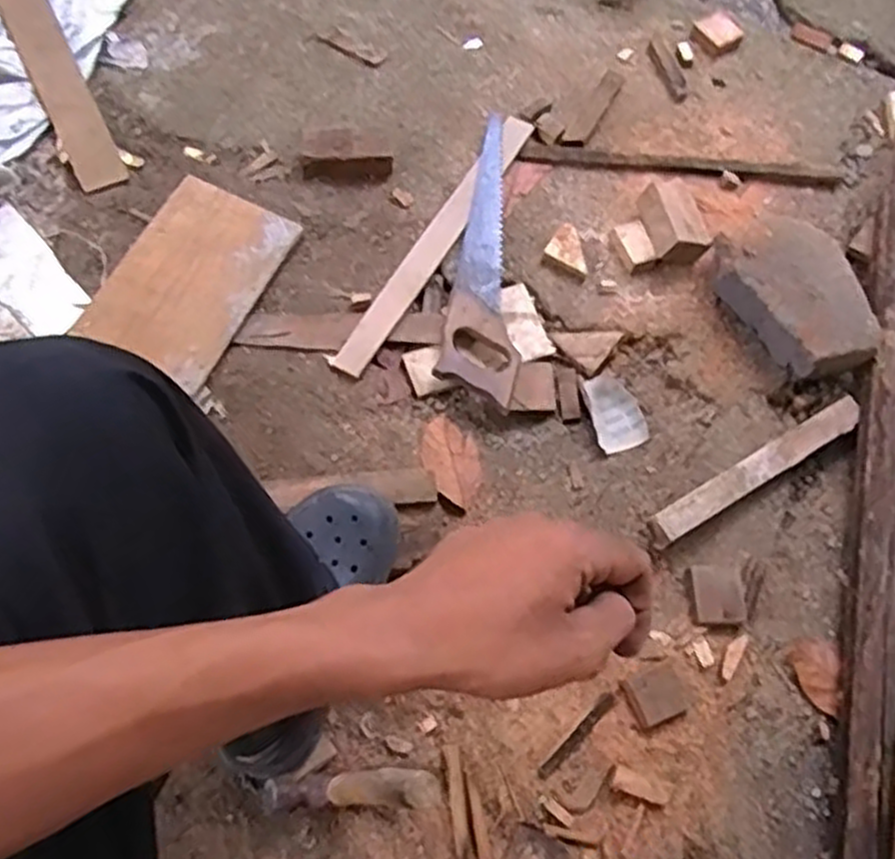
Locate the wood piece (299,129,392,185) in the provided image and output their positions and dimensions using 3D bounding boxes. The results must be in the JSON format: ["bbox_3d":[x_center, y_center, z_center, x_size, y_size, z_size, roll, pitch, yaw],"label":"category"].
[{"bbox_3d":[-0.132,-0.358,1.037,0.117,0.033,0.067,3,66,-2],"label":"wood piece"}]

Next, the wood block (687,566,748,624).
[{"bbox_3d":[0.281,0.174,0.831,0.050,0.017,0.061,-2,66,-4],"label":"wood block"}]

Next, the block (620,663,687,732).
[{"bbox_3d":[0.202,0.260,0.773,0.052,0.017,0.049,-19,68,-11],"label":"block"}]

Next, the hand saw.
[{"bbox_3d":[0.057,-0.230,0.998,0.091,0.029,0.416,7,66,0],"label":"hand saw"}]

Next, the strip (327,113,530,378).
[{"bbox_3d":[-0.010,-0.244,1.007,0.045,0.009,0.433,30,71,9],"label":"strip"}]

